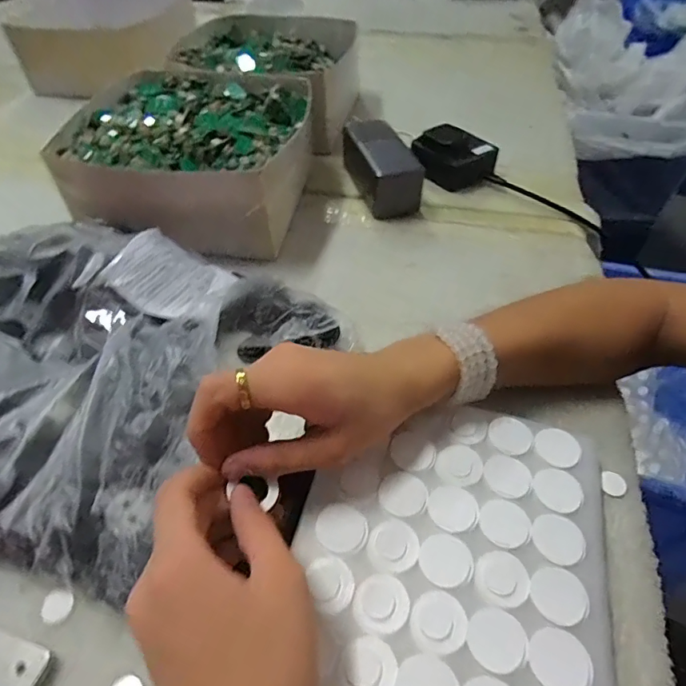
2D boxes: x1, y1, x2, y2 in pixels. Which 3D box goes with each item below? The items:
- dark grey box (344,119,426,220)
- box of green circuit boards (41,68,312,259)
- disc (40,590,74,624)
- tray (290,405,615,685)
[{"bbox_3d":[0.040,-0.196,0.512,0.058,0.054,0.134,-11,50,-10],"label":"dark grey box"},{"bbox_3d":[-0.150,-0.190,0.483,0.211,0.090,0.214,10,51,9],"label":"box of green circuit boards"},{"bbox_3d":[-0.154,0.142,0.250,0.017,0.004,0.016,0,49,0],"label":"disc"},{"bbox_3d":[0.044,0.155,0.225,0.160,0.023,0.279,13,51,10],"label":"tray"}]

